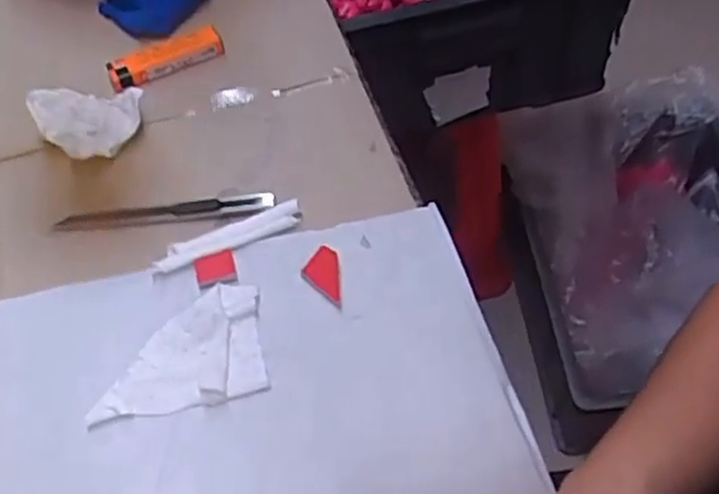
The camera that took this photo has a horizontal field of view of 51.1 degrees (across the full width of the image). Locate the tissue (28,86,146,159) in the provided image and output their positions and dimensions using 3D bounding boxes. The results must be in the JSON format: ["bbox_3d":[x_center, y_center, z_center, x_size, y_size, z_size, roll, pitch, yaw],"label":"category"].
[{"bbox_3d":[-0.173,-0.082,0.483,0.066,0.021,0.051,-20,56,-11],"label":"tissue"}]

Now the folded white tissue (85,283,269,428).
[{"bbox_3d":[-0.095,0.053,0.394,0.085,0.006,0.067,-10,54,-3],"label":"folded white tissue"}]

